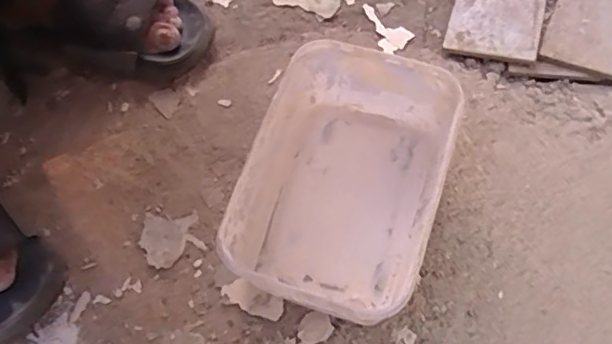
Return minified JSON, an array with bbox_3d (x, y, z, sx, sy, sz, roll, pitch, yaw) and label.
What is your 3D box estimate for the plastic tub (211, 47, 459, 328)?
[{"bbox_3d":[0.033,0.007,0.449,0.131,0.088,0.175,16,66,11],"label":"plastic tub"}]

